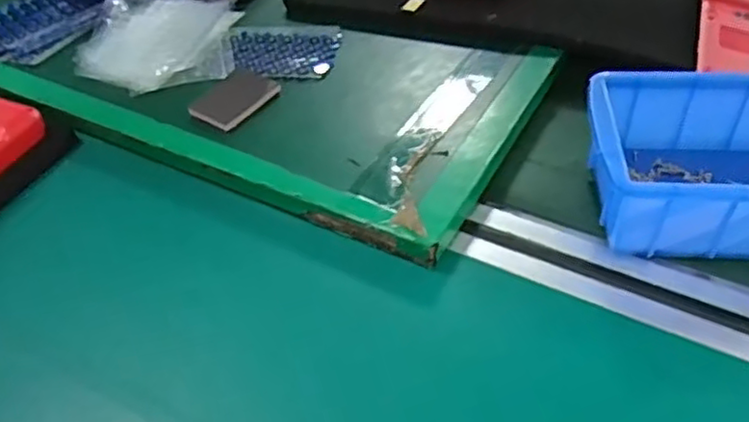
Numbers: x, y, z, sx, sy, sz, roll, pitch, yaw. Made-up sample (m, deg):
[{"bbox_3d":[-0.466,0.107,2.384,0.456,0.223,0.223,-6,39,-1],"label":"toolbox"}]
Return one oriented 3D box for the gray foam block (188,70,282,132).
[{"bbox_3d":[-0.090,-0.072,0.437,0.036,0.004,0.053,22,51,24],"label":"gray foam block"}]

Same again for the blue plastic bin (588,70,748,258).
[{"bbox_3d":[0.186,-0.023,0.359,0.144,0.055,0.096,2,46,7],"label":"blue plastic bin"}]

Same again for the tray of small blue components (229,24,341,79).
[{"bbox_3d":[-0.064,-0.110,0.478,0.076,0.008,0.059,0,45,4],"label":"tray of small blue components"}]

